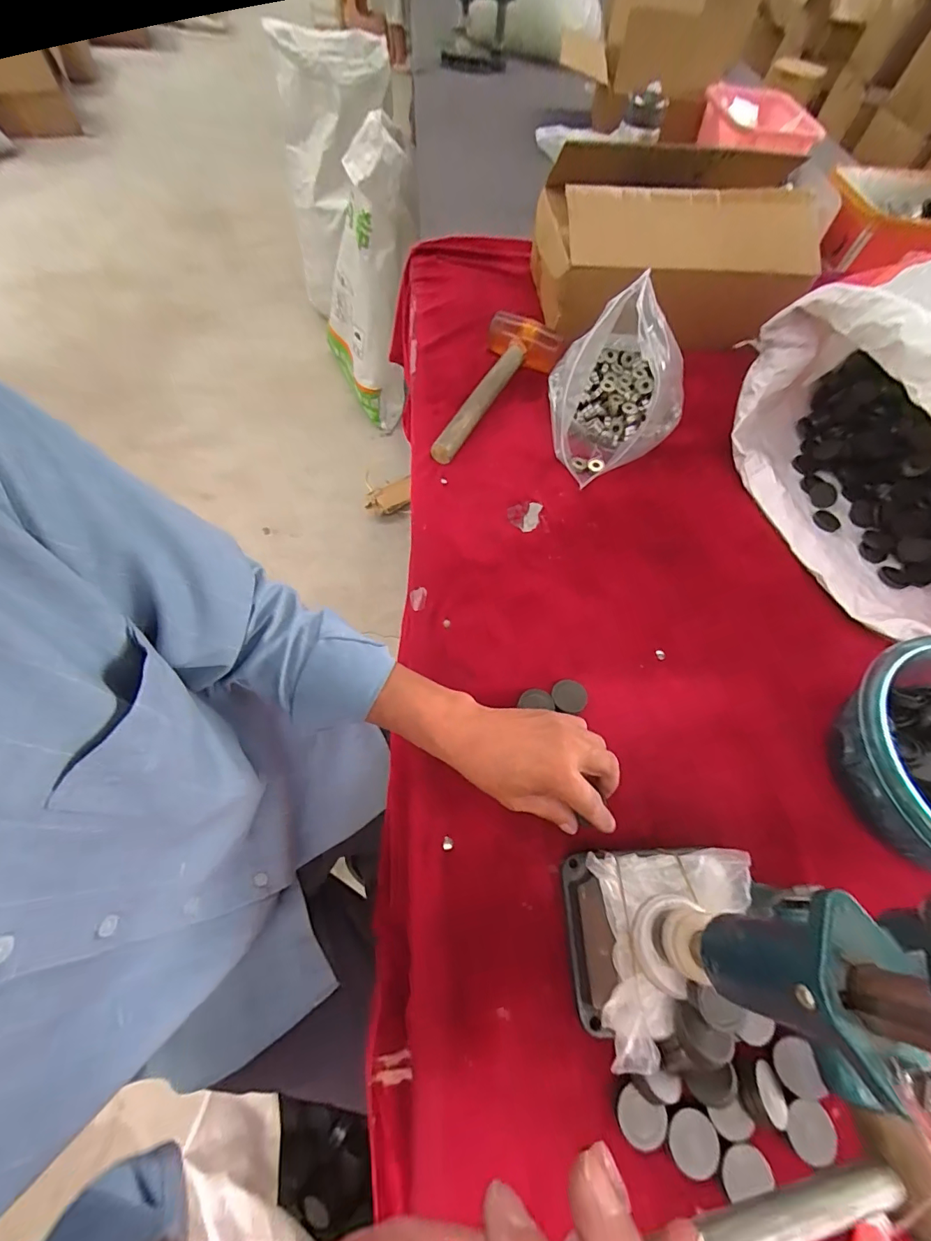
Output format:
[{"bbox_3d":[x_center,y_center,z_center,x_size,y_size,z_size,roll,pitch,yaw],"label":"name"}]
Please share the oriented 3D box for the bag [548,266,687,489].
[{"bbox_3d":[0.195,-0.303,0.567,0.172,0.156,0.199,-10,63,-10],"label":"bag"}]

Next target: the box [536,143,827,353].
[{"bbox_3d":[0.290,-0.543,0.674,0.347,0.147,0.227,0,61,-5],"label":"box"}]

